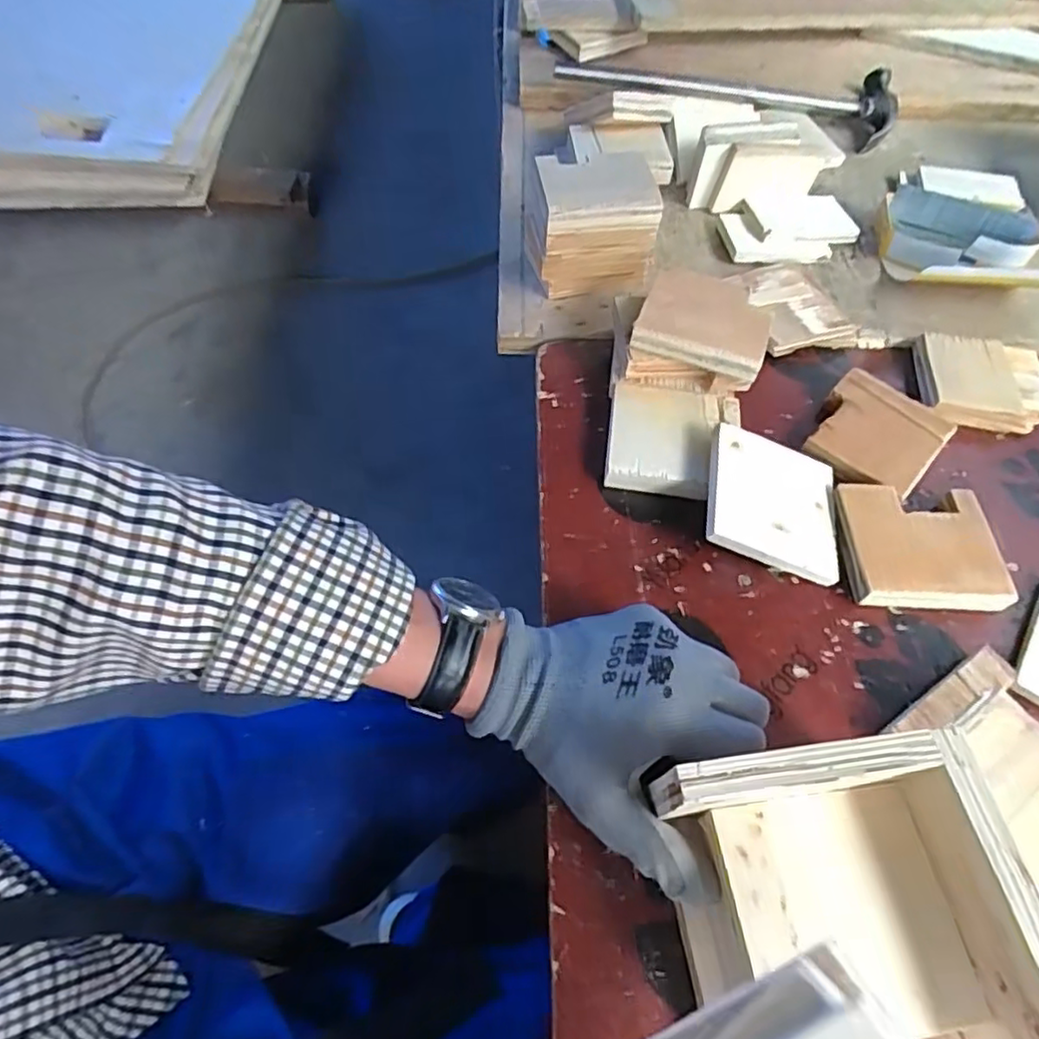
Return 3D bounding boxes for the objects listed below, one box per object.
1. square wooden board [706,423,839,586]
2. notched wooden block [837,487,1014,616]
[{"bbox_3d":[0.168,-0.012,0.426,0.091,0.010,0.092,19,59,-10],"label":"square wooden board"},{"bbox_3d":[0.258,0.016,0.420,0.092,0.017,0.083,1,58,1],"label":"notched wooden block"}]

